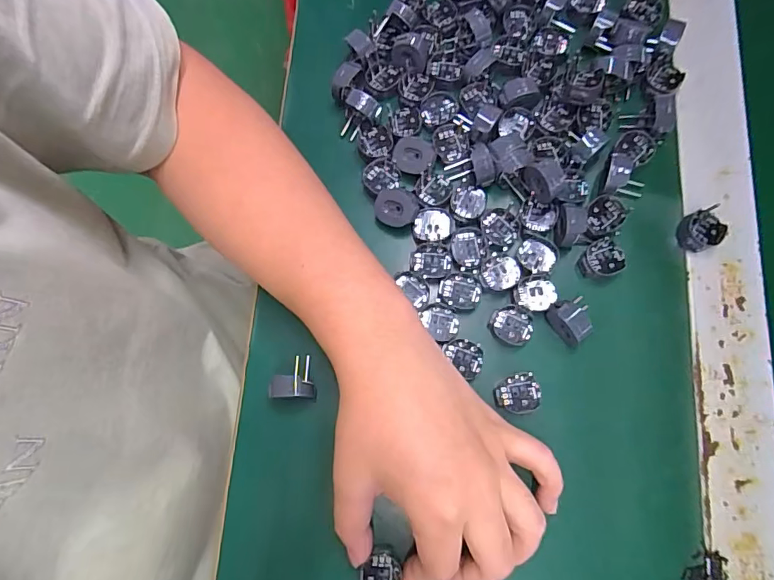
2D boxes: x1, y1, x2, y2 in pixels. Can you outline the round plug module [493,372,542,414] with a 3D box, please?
[{"bbox_3d":[0.084,0.068,0.313,0.029,0.020,0.025,-16,78,-2],"label":"round plug module"}]

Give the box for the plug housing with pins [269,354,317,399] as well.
[{"bbox_3d":[-0.061,0.057,0.318,0.025,0.035,0.029,3,78,2],"label":"plug housing with pins"}]

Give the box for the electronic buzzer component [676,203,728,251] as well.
[{"bbox_3d":[0.211,-0.040,0.322,0.029,0.020,0.025,-30,78,-5],"label":"electronic buzzer component"}]

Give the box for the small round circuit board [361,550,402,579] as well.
[{"bbox_3d":[-0.004,0.172,0.288,0.023,0.004,0.026,0,77,1],"label":"small round circuit board"}]

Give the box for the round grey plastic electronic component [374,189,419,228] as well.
[{"bbox_3d":[0.006,-0.058,0.337,0.031,0.008,0.026,21,114,10],"label":"round grey plastic electronic component"}]

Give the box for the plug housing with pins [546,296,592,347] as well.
[{"bbox_3d":[0.118,0.020,0.311,0.019,0.025,0.029,-31,79,-5],"label":"plug housing with pins"}]

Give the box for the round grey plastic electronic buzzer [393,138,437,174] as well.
[{"bbox_3d":[0.019,-0.096,0.344,0.029,0.006,0.024,2,109,-3],"label":"round grey plastic electronic buzzer"}]

